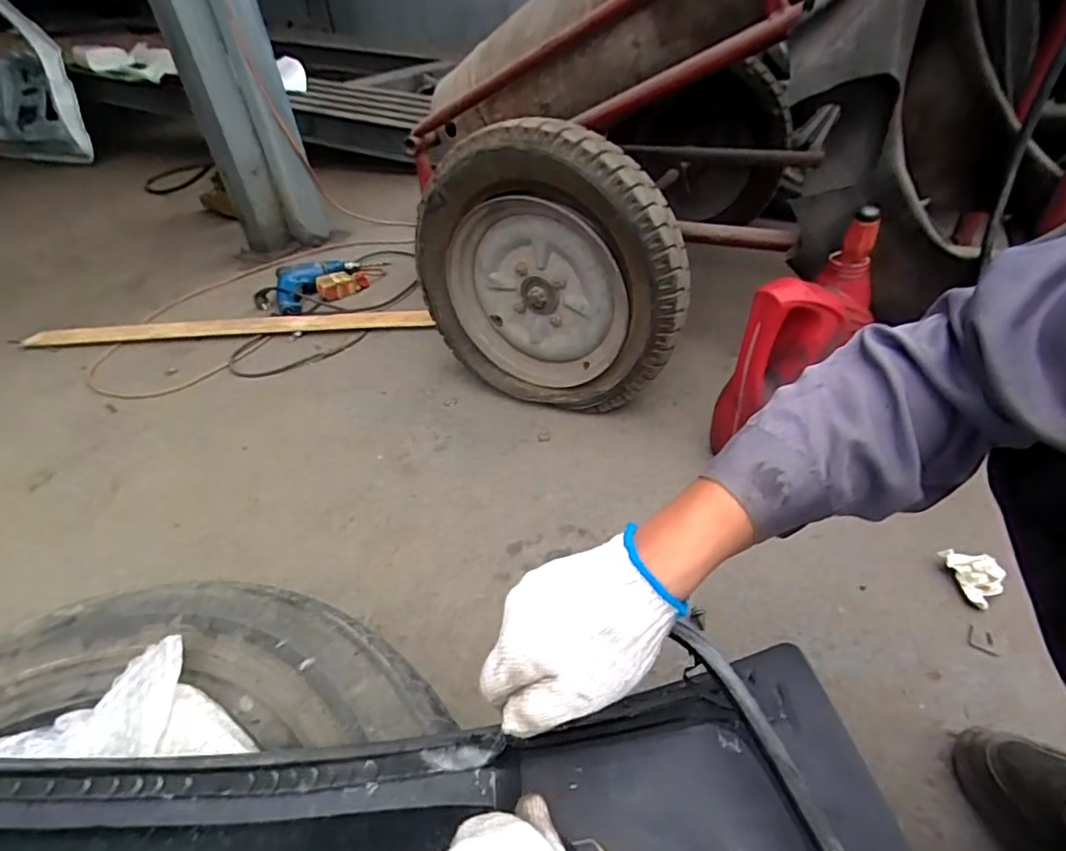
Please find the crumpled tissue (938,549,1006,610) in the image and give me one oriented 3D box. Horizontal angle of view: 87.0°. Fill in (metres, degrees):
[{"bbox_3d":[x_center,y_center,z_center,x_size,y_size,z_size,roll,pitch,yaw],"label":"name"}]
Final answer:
[{"bbox_3d":[0.520,0.173,0.657,0.045,0.022,0.069,-7,39,-3],"label":"crumpled tissue"}]

